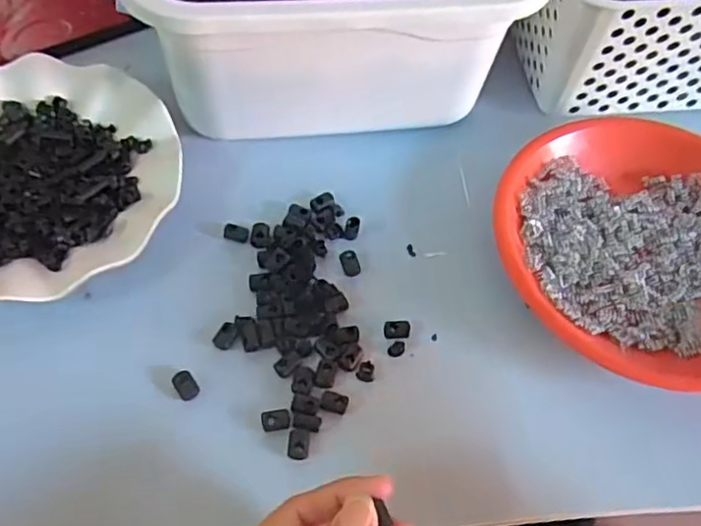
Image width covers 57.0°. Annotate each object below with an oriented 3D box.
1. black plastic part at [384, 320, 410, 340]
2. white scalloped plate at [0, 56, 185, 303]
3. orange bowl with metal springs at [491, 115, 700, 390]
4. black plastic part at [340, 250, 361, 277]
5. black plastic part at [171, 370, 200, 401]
[{"bbox_3d":[0.028,0.039,0.384,0.015,0.004,0.013,-4,60,-6],"label":"black plastic part"},{"bbox_3d":[-0.204,-0.056,0.403,0.174,0.029,0.182,2,59,-3],"label":"white scalloped plate"},{"bbox_3d":[0.182,-0.020,0.413,0.169,0.025,0.174,2,59,-3],"label":"orange bowl with metal springs"},{"bbox_3d":[0.000,0.000,0.409,0.011,0.005,0.017,-17,62,-14],"label":"black plastic part"},{"bbox_3d":[-0.090,0.067,0.352,0.011,0.004,0.016,-33,67,-21],"label":"black plastic part"}]

